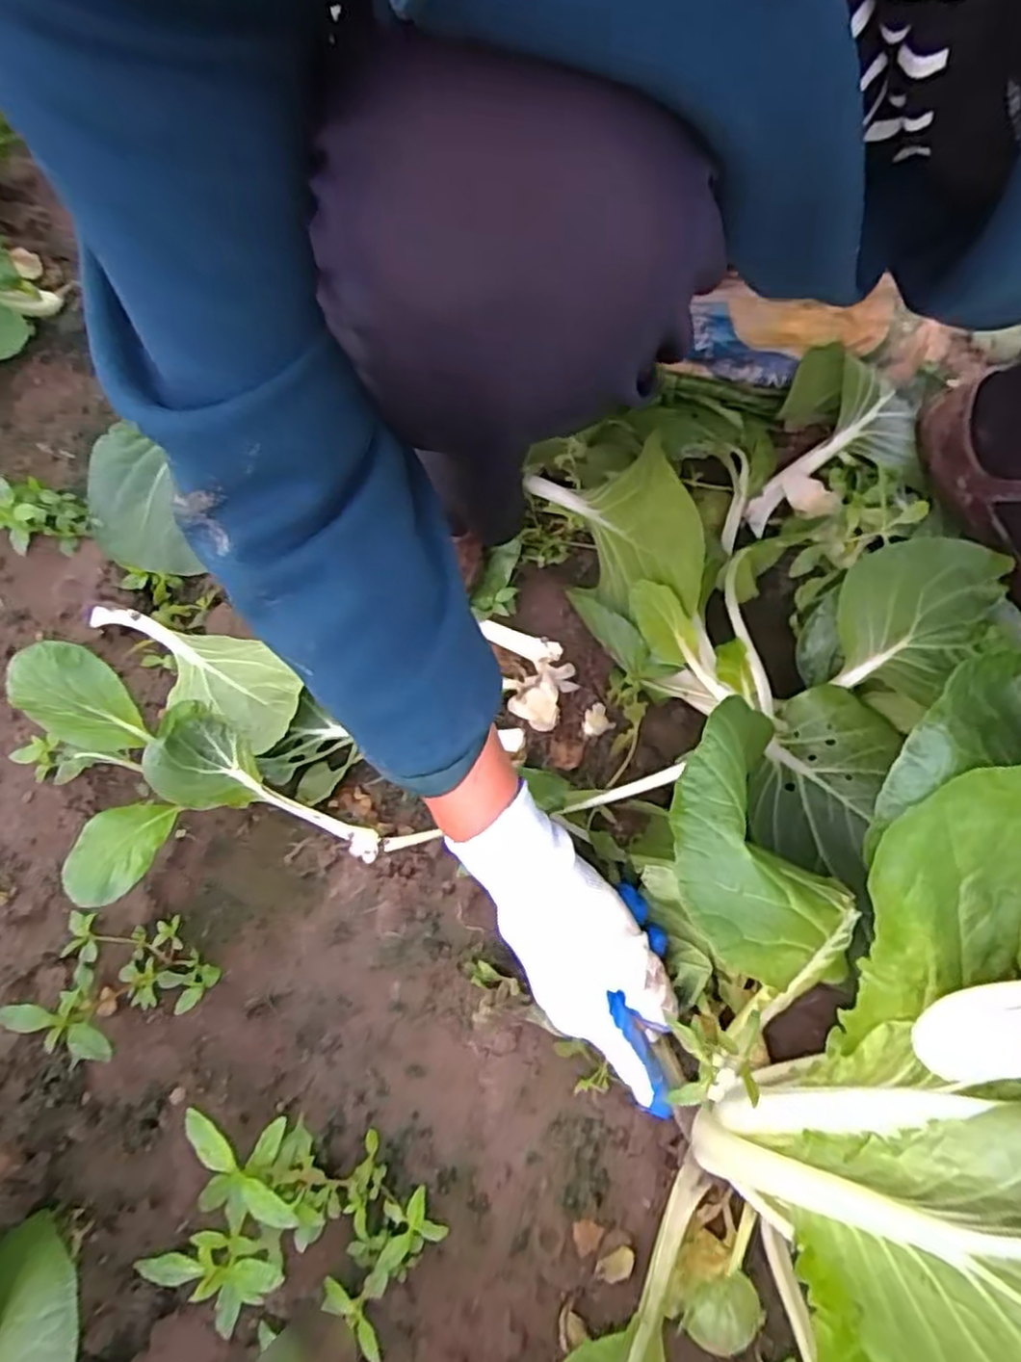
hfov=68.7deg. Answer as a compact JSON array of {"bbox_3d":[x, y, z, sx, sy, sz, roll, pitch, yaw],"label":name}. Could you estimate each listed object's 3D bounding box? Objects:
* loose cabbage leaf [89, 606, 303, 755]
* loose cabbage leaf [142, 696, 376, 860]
[{"bbox_3d":[-0.224,-0.014,0.525,0.180,0.038,0.067,26,69,13],"label":"loose cabbage leaf"},{"bbox_3d":[-0.153,0.073,0.470,0.151,0.032,0.054,32,68,-17],"label":"loose cabbage leaf"}]

